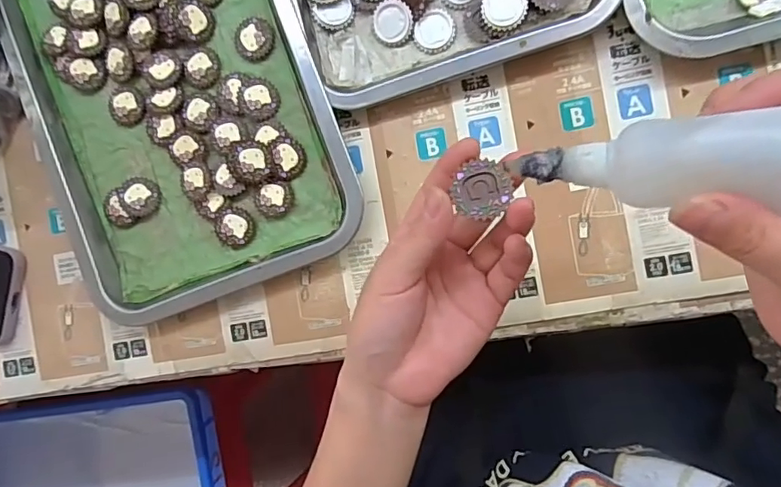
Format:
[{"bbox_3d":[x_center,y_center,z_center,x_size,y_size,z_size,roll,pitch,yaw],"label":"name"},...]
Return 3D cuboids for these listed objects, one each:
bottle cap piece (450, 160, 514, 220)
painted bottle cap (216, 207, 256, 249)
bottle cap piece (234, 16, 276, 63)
[{"bbox_3d":[0.043,-0.024,0.244,0.024,0.007,0.026,1,93,9],"label":"bottle cap piece"},{"bbox_3d":[-0.112,-0.011,0.378,0.027,0.007,0.029,3,94,9],"label":"painted bottle cap"},{"bbox_3d":[-0.095,-0.143,0.372,0.030,0.005,0.029,1,93,9],"label":"bottle cap piece"}]

